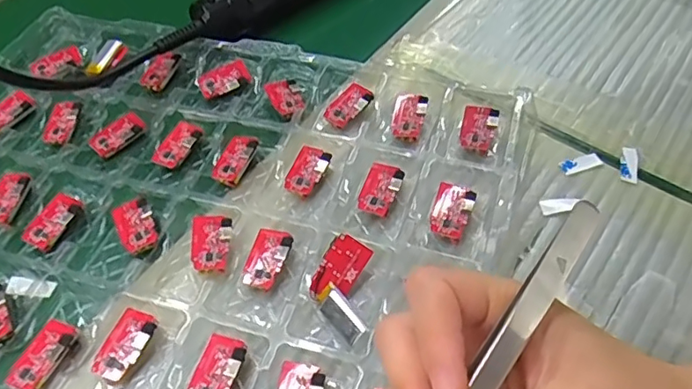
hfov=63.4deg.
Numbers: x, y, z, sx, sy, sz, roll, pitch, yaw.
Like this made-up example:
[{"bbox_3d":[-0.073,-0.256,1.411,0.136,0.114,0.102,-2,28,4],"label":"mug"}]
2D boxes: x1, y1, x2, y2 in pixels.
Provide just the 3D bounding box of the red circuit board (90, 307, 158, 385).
[{"bbox_3d":[-0.109,0.076,0.282,0.020,0.012,0.036,17,56,14],"label":"red circuit board"}]

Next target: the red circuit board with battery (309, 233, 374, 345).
[{"bbox_3d":[-0.003,0.049,0.294,0.030,0.017,0.053,5,54,5],"label":"red circuit board with battery"}]

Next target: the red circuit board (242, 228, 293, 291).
[{"bbox_3d":[-0.044,0.035,0.307,0.021,0.004,0.035,14,60,18],"label":"red circuit board"}]

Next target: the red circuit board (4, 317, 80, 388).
[{"bbox_3d":[-0.151,0.081,0.281,0.021,0.011,0.036,21,57,16],"label":"red circuit board"}]

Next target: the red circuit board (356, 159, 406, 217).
[{"bbox_3d":[0.021,-0.003,0.334,0.021,0.010,0.033,17,56,13],"label":"red circuit board"}]

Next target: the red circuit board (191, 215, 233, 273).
[{"bbox_3d":[-0.076,0.028,0.314,0.022,0.007,0.035,-2,53,0],"label":"red circuit board"}]

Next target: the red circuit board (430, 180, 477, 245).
[{"bbox_3d":[0.060,0.009,0.323,0.023,0.009,0.035,21,57,16],"label":"red circuit board"}]

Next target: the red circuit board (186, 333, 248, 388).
[{"bbox_3d":[-0.062,0.085,0.270,0.022,0.004,0.035,10,59,19],"label":"red circuit board"}]

